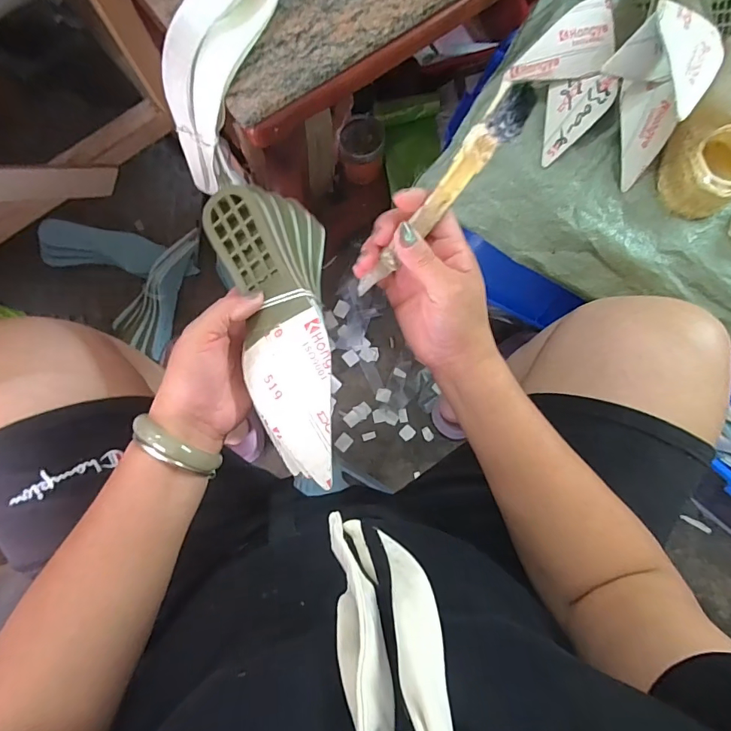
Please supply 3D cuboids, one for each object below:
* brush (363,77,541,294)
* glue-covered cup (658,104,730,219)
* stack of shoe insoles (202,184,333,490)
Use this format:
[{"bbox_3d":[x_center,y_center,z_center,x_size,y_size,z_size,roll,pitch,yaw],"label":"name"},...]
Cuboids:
[{"bbox_3d":[0.054,-0.119,0.314,0.028,0.022,0.171,41,105,4],"label":"brush"},{"bbox_3d":[0.385,-0.227,0.491,0.079,0.056,0.103,10,81,-1],"label":"glue-covered cup"},{"bbox_3d":[-0.064,-0.029,0.353,0.084,0.059,0.240,-12,75,-4],"label":"stack of shoe insoles"}]

